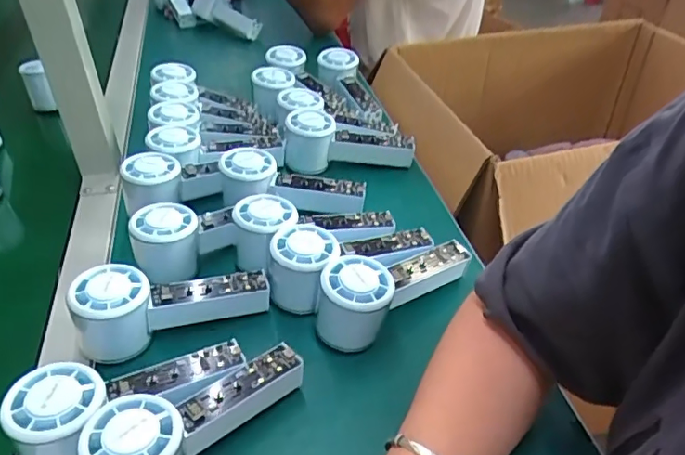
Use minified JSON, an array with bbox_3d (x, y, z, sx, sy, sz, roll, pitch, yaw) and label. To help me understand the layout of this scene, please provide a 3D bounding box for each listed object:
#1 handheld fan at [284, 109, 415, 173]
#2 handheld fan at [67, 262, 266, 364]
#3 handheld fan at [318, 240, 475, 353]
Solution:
[{"bbox_3d":[0.007,-0.106,0.651,0.150,0.057,0.063,-4,38,-7],"label":"handheld fan"},{"bbox_3d":[-0.136,0.060,0.445,0.152,0.061,0.053,-10,39,-14],"label":"handheld fan"},{"bbox_3d":[0.042,0.049,0.471,0.153,0.072,0.058,-31,48,-34],"label":"handheld fan"}]

